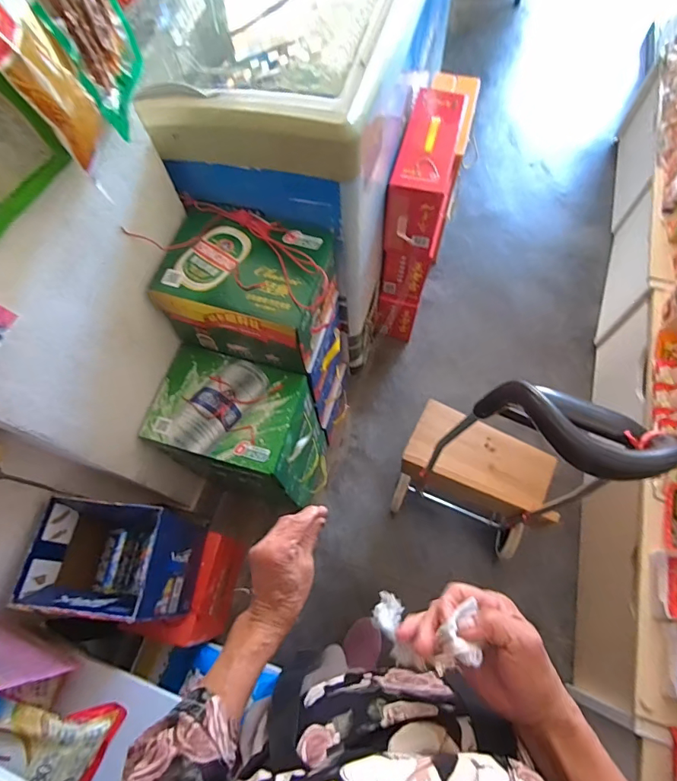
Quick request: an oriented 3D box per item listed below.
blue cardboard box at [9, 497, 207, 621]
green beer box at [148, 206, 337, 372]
[{"bbox_3d":[-0.399,0.317,0.825,0.206,0.247,0.173,5,67,5],"label":"blue cardboard box"},{"bbox_3d":[-0.159,-0.193,0.820,0.268,0.181,0.219,14,68,9],"label":"green beer box"}]

